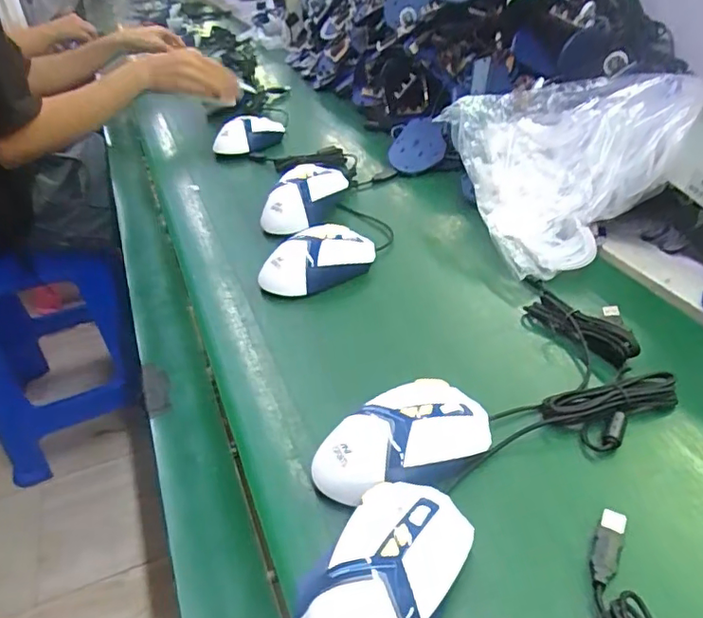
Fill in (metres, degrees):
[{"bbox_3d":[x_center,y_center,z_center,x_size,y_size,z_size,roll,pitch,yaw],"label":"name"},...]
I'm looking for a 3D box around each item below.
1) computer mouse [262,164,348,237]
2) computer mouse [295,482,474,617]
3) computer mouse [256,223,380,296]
[{"bbox_3d":[-0.059,-0.131,0.651,0.070,0.038,0.115,18,42,27],"label":"computer mouse"},{"bbox_3d":[0.018,0.145,0.292,0.063,0.042,0.122,15,41,23],"label":"computer mouse"},{"bbox_3d":[-0.035,-0.049,0.555,0.117,0.049,0.063,-29,43,-29],"label":"computer mouse"}]

